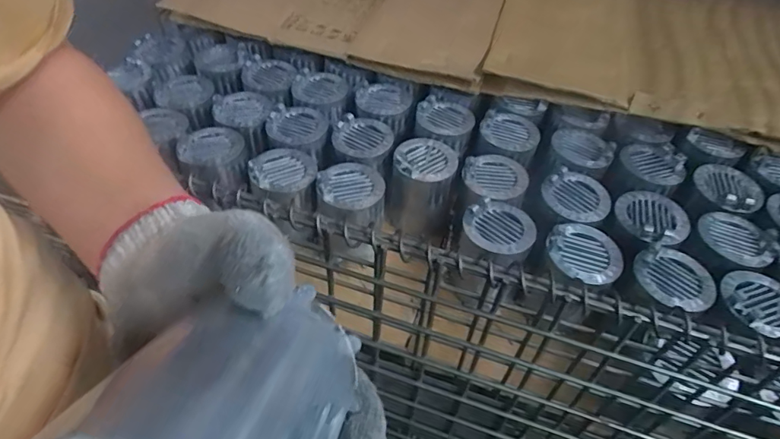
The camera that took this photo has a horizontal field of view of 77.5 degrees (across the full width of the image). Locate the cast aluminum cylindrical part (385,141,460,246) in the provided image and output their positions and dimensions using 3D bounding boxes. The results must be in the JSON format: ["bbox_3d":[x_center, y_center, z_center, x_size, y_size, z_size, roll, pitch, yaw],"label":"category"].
[{"bbox_3d":[0.046,-0.045,0.694,0.087,0.116,0.092,14,49,9],"label":"cast aluminum cylindrical part"}]

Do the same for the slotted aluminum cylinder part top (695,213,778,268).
[{"bbox_3d":[0.424,0.021,0.592,0.074,0.016,0.083,-27,55,-24],"label":"slotted aluminum cylinder part top"}]

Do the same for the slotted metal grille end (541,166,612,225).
[{"bbox_3d":[0.241,-0.033,0.625,0.081,0.020,0.082,2,49,-2],"label":"slotted metal grille end"}]

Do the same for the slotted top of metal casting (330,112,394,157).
[{"bbox_3d":[-0.039,-0.121,0.692,0.085,0.017,0.078,2,49,-2],"label":"slotted top of metal casting"}]

